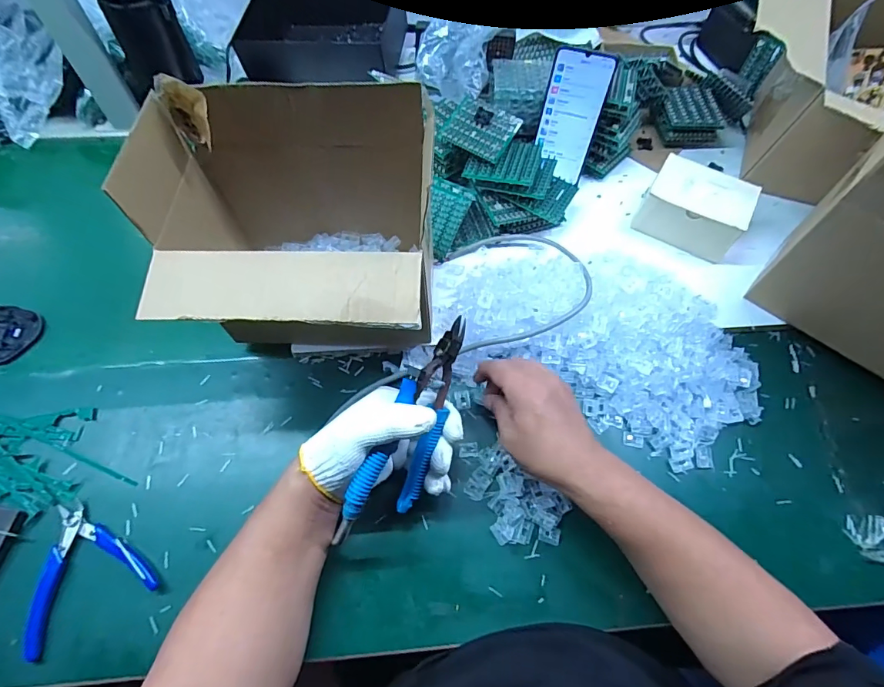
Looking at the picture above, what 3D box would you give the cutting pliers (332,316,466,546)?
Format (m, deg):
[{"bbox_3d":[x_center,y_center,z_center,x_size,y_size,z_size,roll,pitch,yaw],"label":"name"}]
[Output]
[{"bbox_3d":[-0.024,0.079,0.401,0.042,0.065,0.209,25,82,12],"label":"cutting pliers"}]

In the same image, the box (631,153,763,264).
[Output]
[{"bbox_3d":[0.328,-0.176,0.593,0.122,0.067,0.090,24,64,10],"label":"box"}]

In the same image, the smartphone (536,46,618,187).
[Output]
[{"bbox_3d":[0.169,-0.295,0.596,0.075,0.150,0.016,14,38,7],"label":"smartphone"}]

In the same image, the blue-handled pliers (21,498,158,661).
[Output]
[{"bbox_3d":[-0.333,0.200,0.416,0.106,0.013,0.114,-29,68,-16],"label":"blue-handled pliers"}]

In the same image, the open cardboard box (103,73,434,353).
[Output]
[{"bbox_3d":[-0.131,-0.085,0.456,0.239,0.239,0.214,3,63,-1],"label":"open cardboard box"}]

